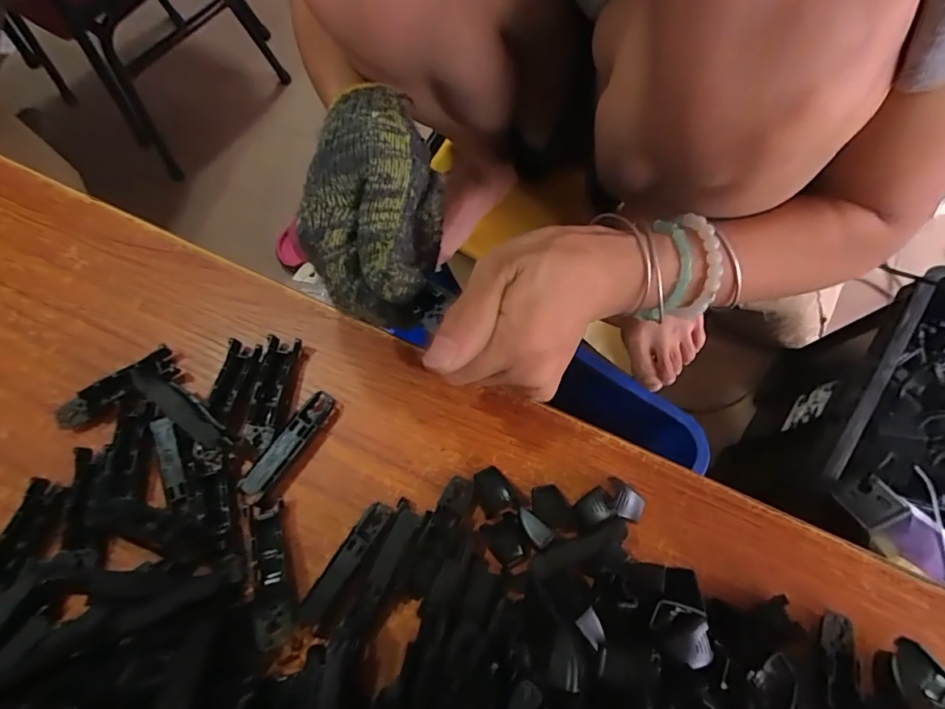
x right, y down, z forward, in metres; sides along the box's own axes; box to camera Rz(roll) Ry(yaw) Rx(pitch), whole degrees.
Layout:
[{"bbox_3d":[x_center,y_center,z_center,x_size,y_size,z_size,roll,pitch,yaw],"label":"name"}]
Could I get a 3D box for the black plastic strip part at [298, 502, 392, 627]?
[{"bbox_3d":[-0.062,0.102,0.229,0.012,0.009,0.062,30,74,11],"label":"black plastic strip part"}]

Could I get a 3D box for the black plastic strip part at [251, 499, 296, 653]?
[{"bbox_3d":[-0.097,0.105,0.224,0.015,0.013,0.064,-16,71,-5],"label":"black plastic strip part"}]

